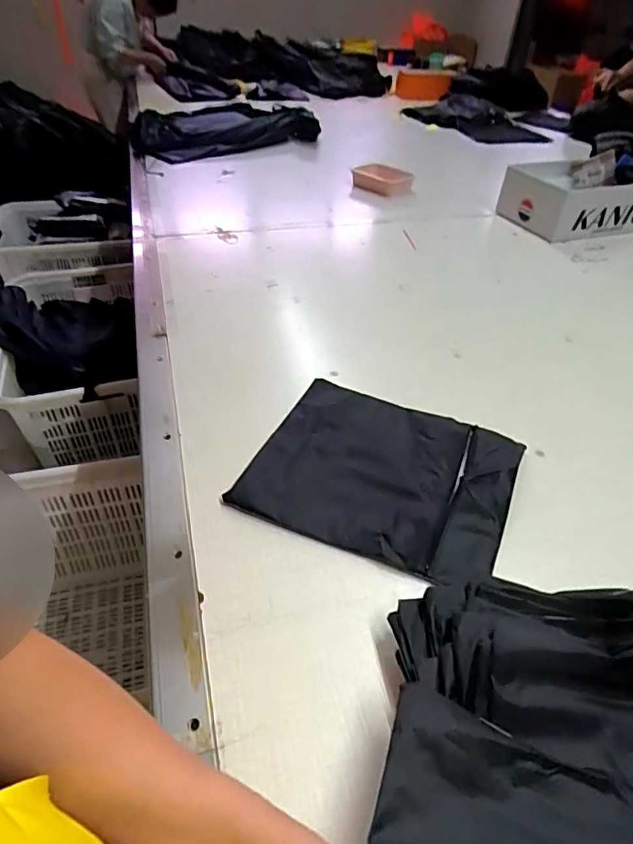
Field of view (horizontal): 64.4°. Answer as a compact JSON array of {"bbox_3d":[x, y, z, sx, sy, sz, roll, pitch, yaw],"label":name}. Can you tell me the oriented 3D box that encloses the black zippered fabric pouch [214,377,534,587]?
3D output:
[{"bbox_3d":[0.085,0.054,0.639,0.308,0.027,0.264,18,44,17],"label":"black zippered fabric pouch"}]

